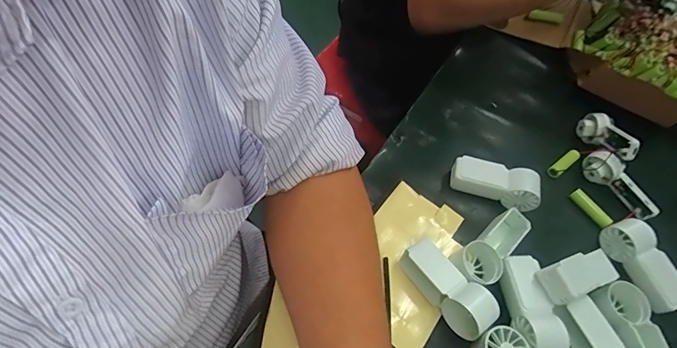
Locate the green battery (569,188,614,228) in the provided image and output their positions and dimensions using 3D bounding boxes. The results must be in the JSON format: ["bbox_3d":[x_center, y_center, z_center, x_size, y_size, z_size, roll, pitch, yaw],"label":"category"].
[{"bbox_3d":[0.292,0.039,0.463,0.012,0.015,0.049,-23,66,-24],"label":"green battery"}]

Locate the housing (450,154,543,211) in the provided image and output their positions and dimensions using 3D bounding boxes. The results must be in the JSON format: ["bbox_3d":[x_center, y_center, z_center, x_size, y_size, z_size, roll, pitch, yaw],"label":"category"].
[{"bbox_3d":[0.172,0.008,0.442,0.092,0.033,0.035,23,57,2],"label":"housing"}]

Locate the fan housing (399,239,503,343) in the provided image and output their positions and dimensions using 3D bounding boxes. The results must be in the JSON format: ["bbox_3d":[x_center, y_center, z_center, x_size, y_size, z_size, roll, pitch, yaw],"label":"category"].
[{"bbox_3d":[0.099,0.099,0.358,0.033,0.035,0.090,-30,69,-26],"label":"fan housing"}]

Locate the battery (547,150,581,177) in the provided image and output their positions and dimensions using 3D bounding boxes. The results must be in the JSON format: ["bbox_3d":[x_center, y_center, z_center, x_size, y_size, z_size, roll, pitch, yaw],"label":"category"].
[{"bbox_3d":[0.274,-0.013,0.487,0.049,0.013,0.015,-31,70,-27],"label":"battery"}]

